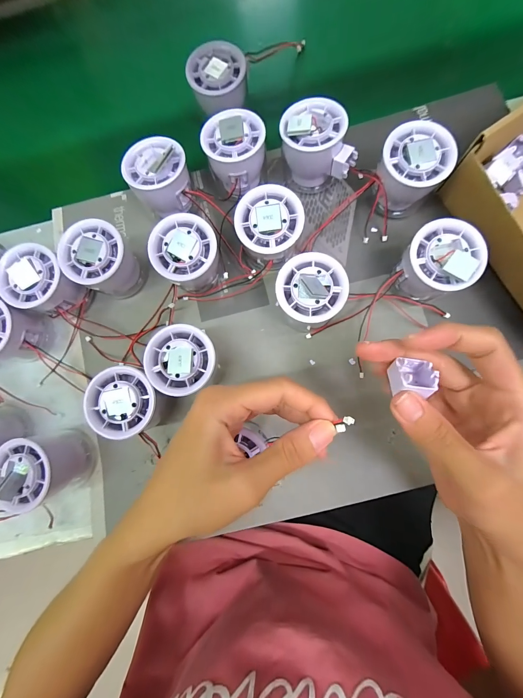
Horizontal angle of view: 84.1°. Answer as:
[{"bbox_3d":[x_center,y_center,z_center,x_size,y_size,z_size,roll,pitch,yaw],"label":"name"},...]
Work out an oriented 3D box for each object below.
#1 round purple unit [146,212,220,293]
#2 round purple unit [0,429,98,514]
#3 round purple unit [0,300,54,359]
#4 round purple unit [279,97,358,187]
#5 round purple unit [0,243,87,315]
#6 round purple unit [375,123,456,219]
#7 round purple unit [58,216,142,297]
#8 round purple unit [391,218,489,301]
[{"bbox_3d":[-0.067,-0.085,0.271,0.055,0.055,0.055,-1,82,4],"label":"round purple unit"},{"bbox_3d":[-0.193,0.103,0.252,0.056,0.072,0.056,-1,82,4],"label":"round purple unit"},{"bbox_3d":[-0.242,-0.016,0.277,0.054,0.061,0.055,-1,82,4],"label":"round purple unit"},{"bbox_3d":[0.054,-0.191,0.272,0.072,0.056,0.053,15,84,6],"label":"round purple unit"},{"bbox_3d":[-0.201,-0.061,0.278,0.058,0.061,0.053,-1,82,4],"label":"round purple unit"},{"bbox_3d":[0.131,-0.156,0.263,0.055,0.052,0.059,-1,82,4],"label":"round purple unit"},{"bbox_3d":[-0.147,-0.083,0.276,0.050,0.058,0.054,-1,82,4],"label":"round purple unit"},{"bbox_3d":[0.148,-0.072,0.251,0.055,0.057,0.058,-1,82,4],"label":"round purple unit"}]

